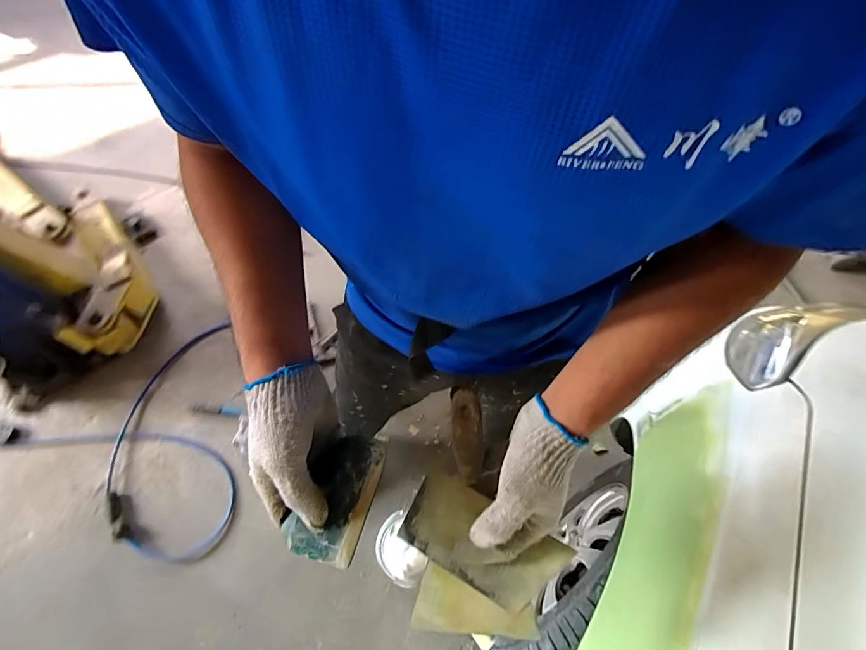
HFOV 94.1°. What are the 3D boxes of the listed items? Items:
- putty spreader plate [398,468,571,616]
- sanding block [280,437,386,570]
[{"bbox_3d":[0.042,0.196,0.367,0.139,0.014,0.073,25,81,16],"label":"putty spreader plate"},{"bbox_3d":[-0.082,0.143,0.342,0.064,0.024,0.095,11,66,7],"label":"sanding block"}]

